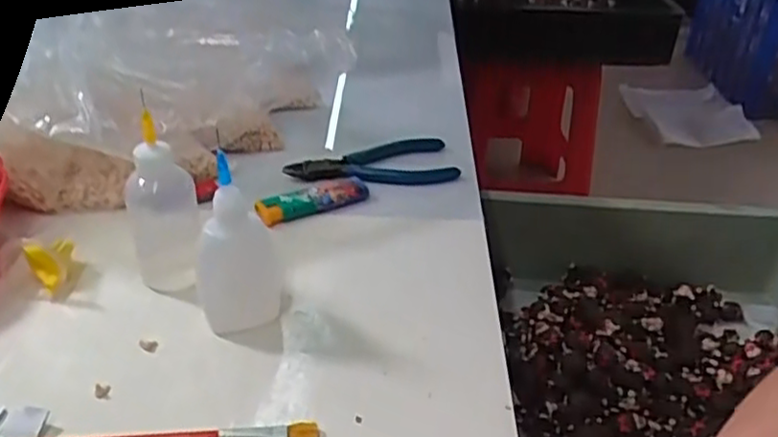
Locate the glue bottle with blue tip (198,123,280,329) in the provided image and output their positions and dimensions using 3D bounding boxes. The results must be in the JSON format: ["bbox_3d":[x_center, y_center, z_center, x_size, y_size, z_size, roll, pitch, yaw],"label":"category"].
[{"bbox_3d":[-0.081,0.013,0.372,0.042,0.104,0.030,-4,35,-10],"label":"glue bottle with blue tip"}]

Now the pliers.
[{"bbox_3d":[-0.013,-0.045,0.538,0.124,0.012,0.051,0,35,-4],"label":"pliers"}]

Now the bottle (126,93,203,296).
[{"bbox_3d":[-0.130,-0.013,0.404,0.038,0.105,0.033,-10,37,-18],"label":"bottle"}]

